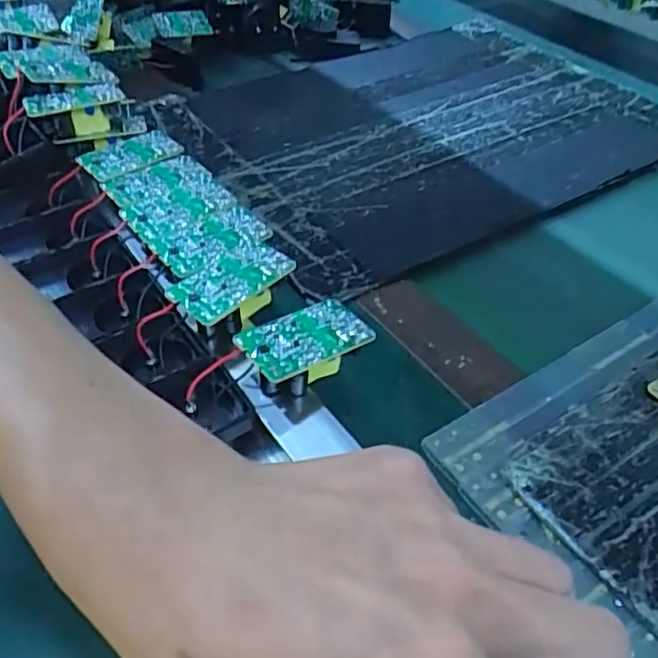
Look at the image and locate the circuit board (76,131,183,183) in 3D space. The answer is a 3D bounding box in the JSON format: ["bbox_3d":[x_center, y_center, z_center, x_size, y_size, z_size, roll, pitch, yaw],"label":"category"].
[{"bbox_3d":[-0.135,-0.118,0.423,0.061,0.008,0.035,-28,51,-26],"label":"circuit board"}]

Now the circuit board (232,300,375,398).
[{"bbox_3d":[-0.012,0.011,0.313,0.067,0.023,0.038,-28,51,-26],"label":"circuit board"}]

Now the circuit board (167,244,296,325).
[{"bbox_3d":[-0.051,-0.027,0.335,0.063,0.006,0.035,-34,54,-31],"label":"circuit board"}]

